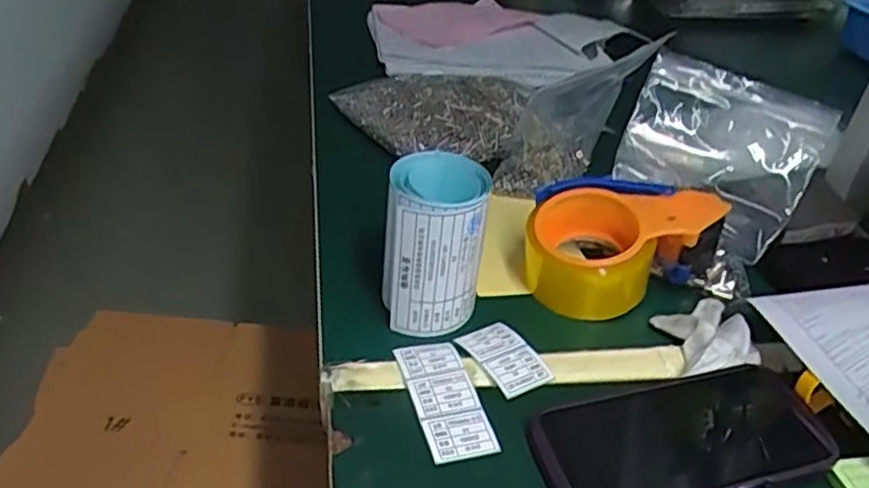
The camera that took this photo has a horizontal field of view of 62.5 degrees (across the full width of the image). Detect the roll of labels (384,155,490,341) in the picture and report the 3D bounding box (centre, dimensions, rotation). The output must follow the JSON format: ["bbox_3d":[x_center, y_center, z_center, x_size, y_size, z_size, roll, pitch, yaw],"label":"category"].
[{"bbox_3d":[0.001,-0.001,0.489,0.064,0.102,0.068,4,36,-3],"label":"roll of labels"}]

